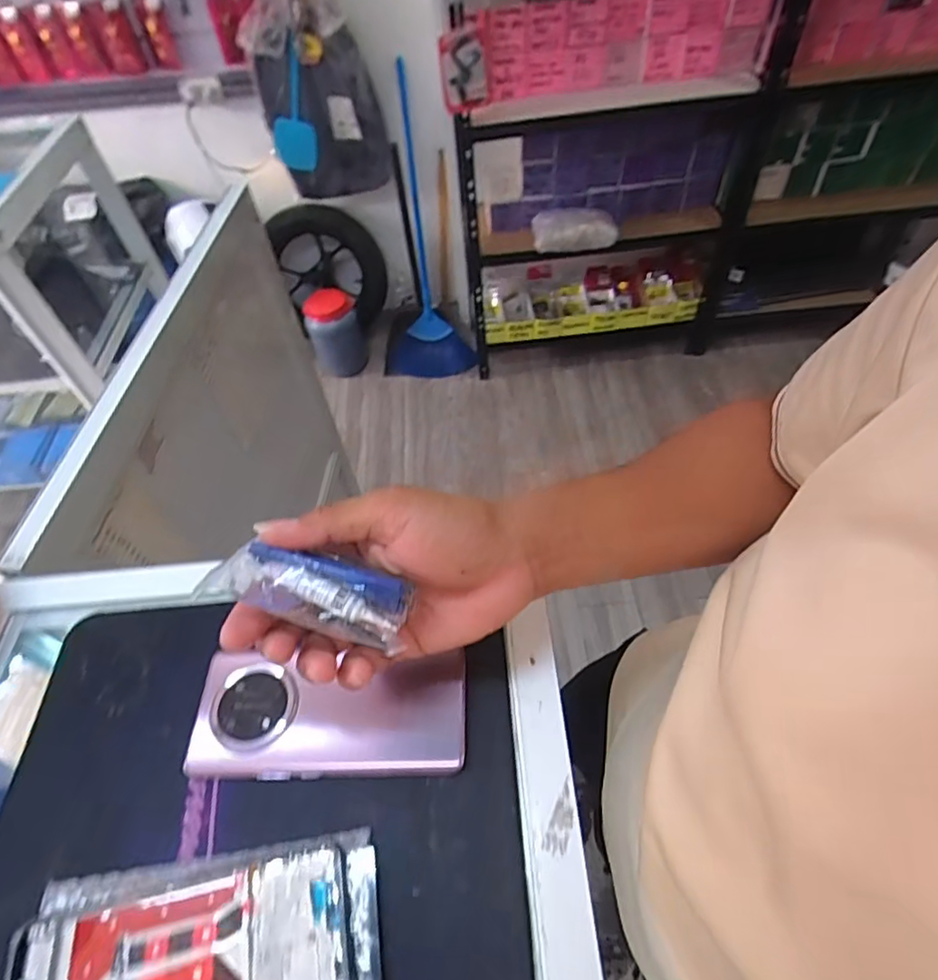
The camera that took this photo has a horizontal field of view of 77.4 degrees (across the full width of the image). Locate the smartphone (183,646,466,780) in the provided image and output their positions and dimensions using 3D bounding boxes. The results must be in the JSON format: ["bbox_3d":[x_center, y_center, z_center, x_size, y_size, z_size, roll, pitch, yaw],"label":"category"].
[{"bbox_3d":[-0.083,0.133,0.351,0.159,0.011,0.069,-2,53,2],"label":"smartphone"}]

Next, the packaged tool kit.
[{"bbox_3d":[-0.077,0.046,0.286,0.095,0.016,0.037,14,54,-4],"label":"packaged tool kit"}]

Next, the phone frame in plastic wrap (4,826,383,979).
[{"bbox_3d":[-0.130,0.227,0.280,0.173,0.011,0.092,-8,53,-2],"label":"phone frame in plastic wrap"}]

